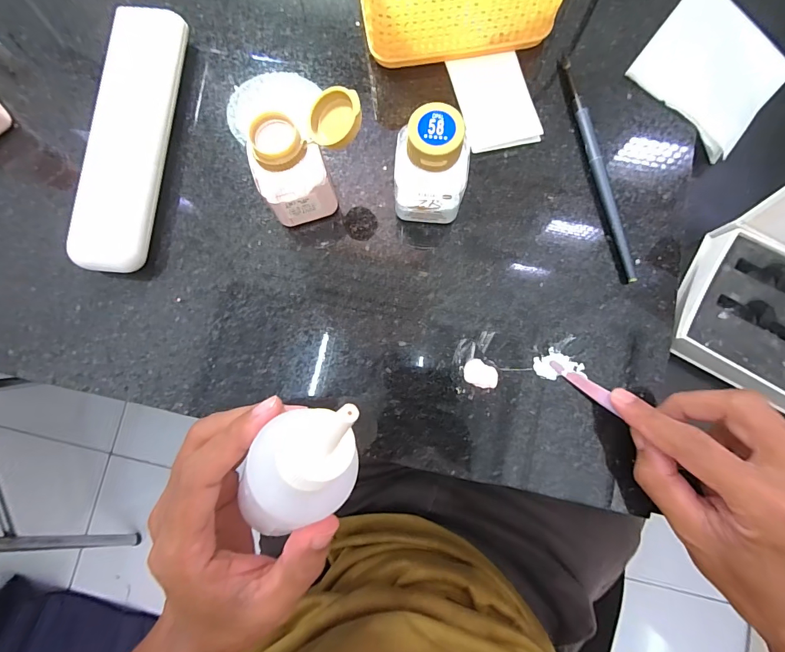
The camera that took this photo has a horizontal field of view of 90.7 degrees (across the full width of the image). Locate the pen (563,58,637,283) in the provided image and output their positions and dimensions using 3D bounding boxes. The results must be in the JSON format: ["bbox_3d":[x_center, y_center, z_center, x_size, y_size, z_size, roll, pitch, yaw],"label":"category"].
[{"bbox_3d":[0.137,-0.106,0.260,0.008,0.007,0.159,-11,82,0],"label":"pen"}]

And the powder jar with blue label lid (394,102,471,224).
[{"bbox_3d":[0.022,-0.090,0.229,0.041,0.071,0.033,4,82,2],"label":"powder jar with blue label lid"}]

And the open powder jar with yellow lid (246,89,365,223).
[{"bbox_3d":[-0.047,-0.094,0.229,0.063,0.076,0.035,-19,82,-2],"label":"open powder jar with yellow lid"}]

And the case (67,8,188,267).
[{"bbox_3d":[-0.174,-0.124,0.261,0.044,0.024,0.178,6,82,2],"label":"case"}]

